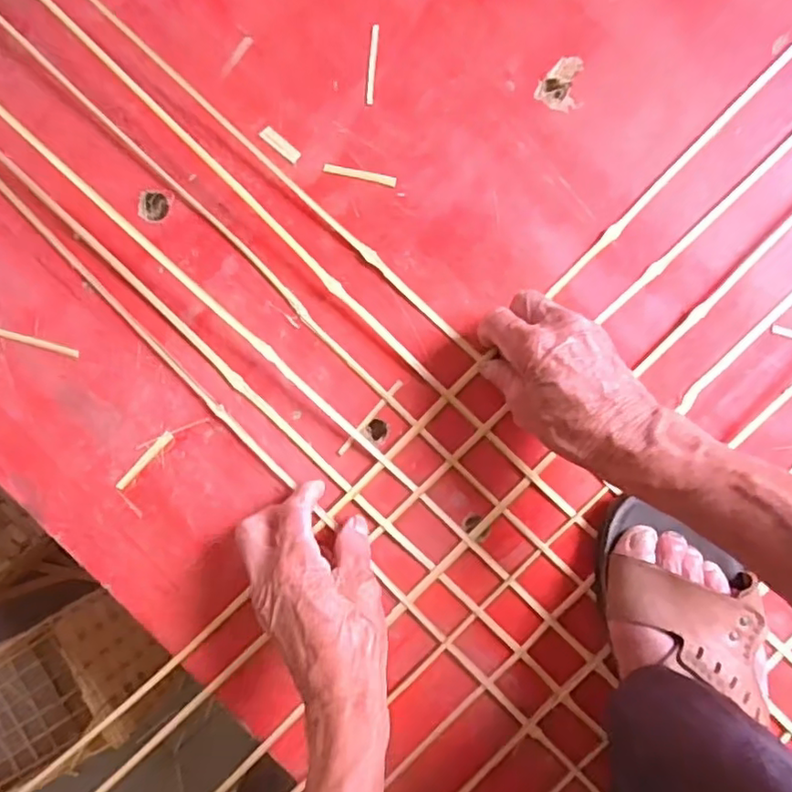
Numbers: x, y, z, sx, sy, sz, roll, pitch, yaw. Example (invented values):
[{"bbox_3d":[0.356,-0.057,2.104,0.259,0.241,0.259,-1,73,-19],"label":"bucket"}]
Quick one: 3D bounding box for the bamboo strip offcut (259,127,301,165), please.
[{"bbox_3d":[-0.083,-0.180,0.447,0.033,0.004,0.010,40,93,1],"label":"bamboo strip offcut"}]

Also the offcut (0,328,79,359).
[{"bbox_3d":[-0.286,-0.044,0.454,0.111,0.005,0.008,14,92,2],"label":"offcut"}]

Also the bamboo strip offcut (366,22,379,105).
[{"bbox_3d":[-0.017,-0.236,0.444,0.005,0.004,0.055,5,91,2],"label":"bamboo strip offcut"}]

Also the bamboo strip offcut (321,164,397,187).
[{"bbox_3d":[-0.026,-0.158,0.443,0.052,0.004,0.007,13,92,2],"label":"bamboo strip offcut"}]

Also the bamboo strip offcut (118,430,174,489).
[{"bbox_3d":[-0.184,0.047,0.457,0.009,0.004,0.055,44,93,1],"label":"bamboo strip offcut"}]

